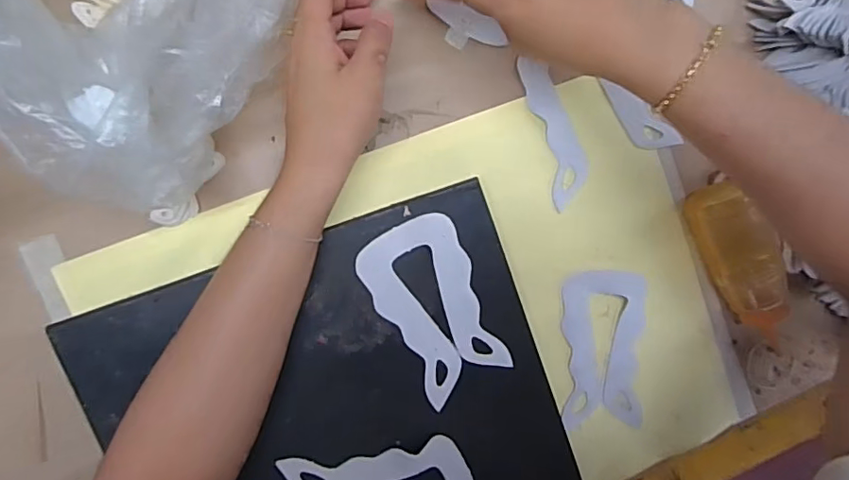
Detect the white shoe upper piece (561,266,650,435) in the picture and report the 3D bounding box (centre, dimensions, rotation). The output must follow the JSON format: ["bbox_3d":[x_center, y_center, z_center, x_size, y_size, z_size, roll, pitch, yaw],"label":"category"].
[{"bbox_3d":[0.143,0.087,0.426,0.066,0.010,0.122,0,93,-9],"label":"white shoe upper piece"}]

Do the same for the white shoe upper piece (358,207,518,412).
[{"bbox_3d":[0.009,0.047,0.379,0.070,0.004,0.124,-28,99,-4],"label":"white shoe upper piece"}]

